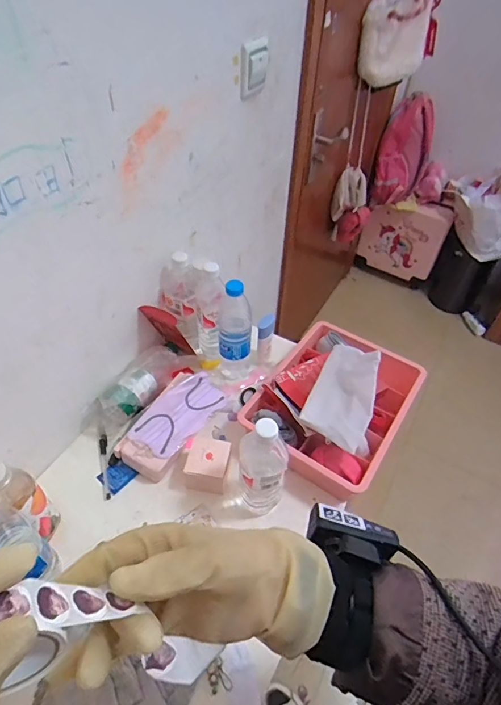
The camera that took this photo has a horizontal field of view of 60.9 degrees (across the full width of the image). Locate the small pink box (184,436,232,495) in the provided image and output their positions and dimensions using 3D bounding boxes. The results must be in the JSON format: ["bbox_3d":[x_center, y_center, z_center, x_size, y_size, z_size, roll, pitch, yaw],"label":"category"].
[{"bbox_3d":[-0.071,0.186,0.705,0.072,0.060,0.071,8,48,4],"label":"small pink box"}]

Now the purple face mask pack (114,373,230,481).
[{"bbox_3d":[-0.130,0.122,0.762,0.111,0.048,0.215,24,51,18],"label":"purple face mask pack"}]

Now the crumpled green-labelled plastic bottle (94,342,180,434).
[{"bbox_3d":[-0.197,0.047,0.798,0.059,0.063,0.219,24,51,17],"label":"crumpled green-labelled plastic bottle"}]

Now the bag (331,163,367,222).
[{"bbox_3d":[0.360,-0.572,1.536,0.118,0.187,0.031,-1,48,-5],"label":"bag"}]

